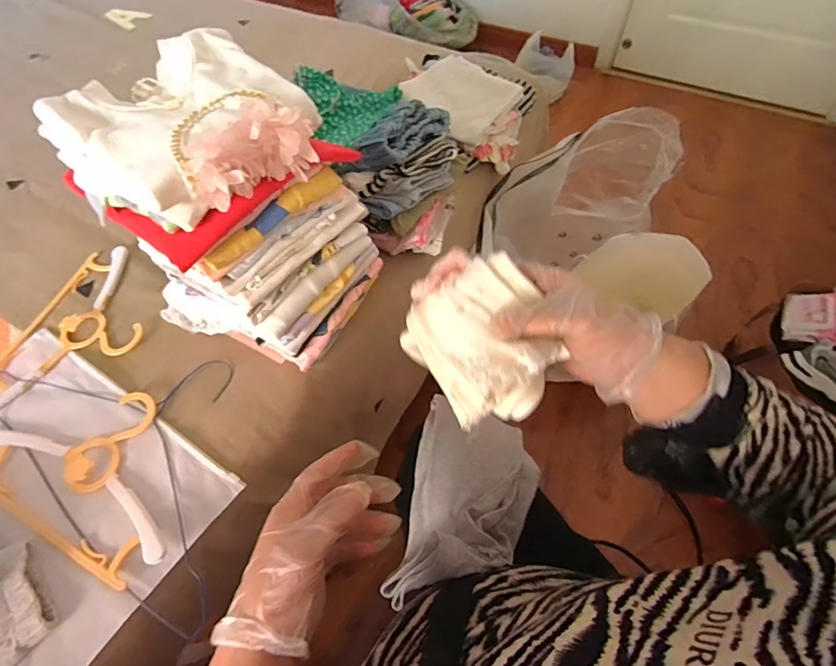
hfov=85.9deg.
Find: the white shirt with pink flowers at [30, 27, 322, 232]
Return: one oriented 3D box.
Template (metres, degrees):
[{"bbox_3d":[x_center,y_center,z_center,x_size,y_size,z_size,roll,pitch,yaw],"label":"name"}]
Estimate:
[{"bbox_3d":[-0.201,-0.185,0.393,0.185,0.056,0.225,-38,64,-20],"label":"white shirt with pink flowers"}]

